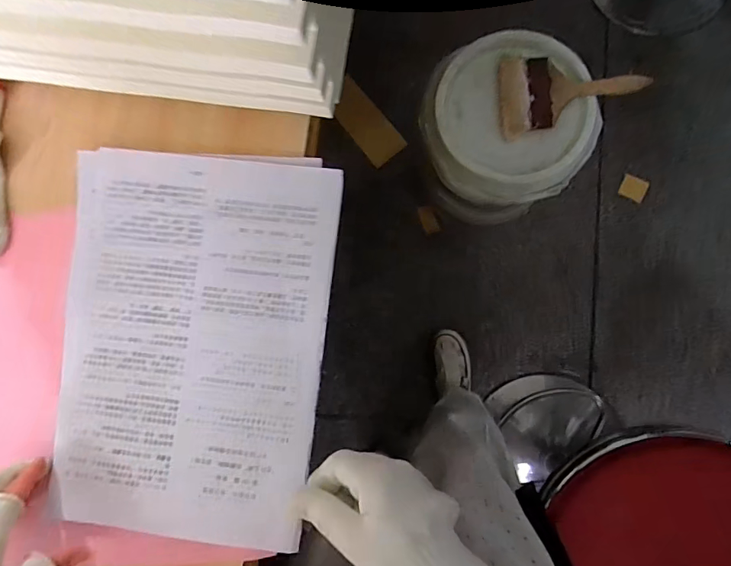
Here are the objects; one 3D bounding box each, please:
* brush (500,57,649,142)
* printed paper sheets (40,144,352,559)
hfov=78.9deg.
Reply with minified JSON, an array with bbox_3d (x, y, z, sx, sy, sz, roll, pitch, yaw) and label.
[{"bbox_3d":[0.312,-0.293,0.682,0.201,0.033,0.119,-3,85,6],"label":"brush"},{"bbox_3d":[-0.140,0.045,0.353,0.214,0.015,0.296,6,85,7],"label":"printed paper sheets"}]

